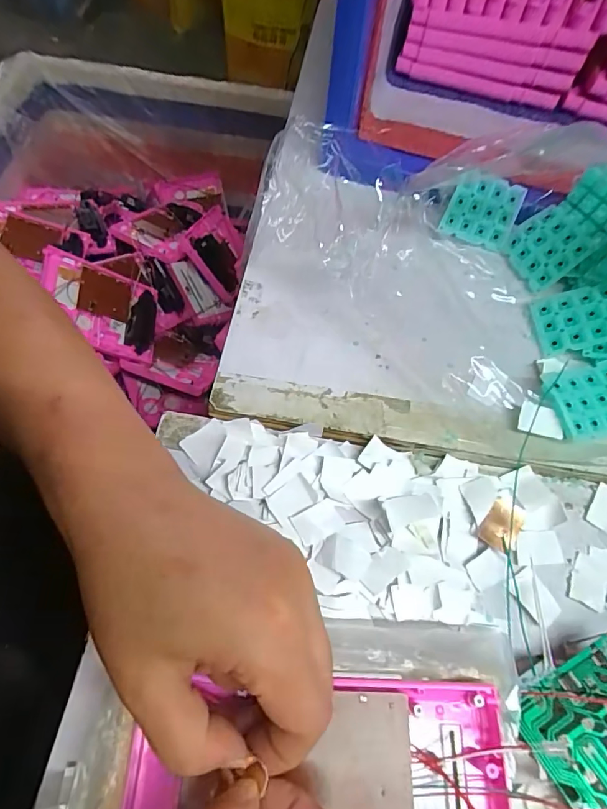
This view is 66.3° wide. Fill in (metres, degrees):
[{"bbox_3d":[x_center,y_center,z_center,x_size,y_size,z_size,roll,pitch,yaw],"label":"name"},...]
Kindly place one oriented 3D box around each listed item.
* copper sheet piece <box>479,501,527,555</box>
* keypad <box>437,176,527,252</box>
[{"bbox_3d":[0.123,0.075,0.282,0.022,0.008,0.030,30,66,12],"label":"copper sheet piece"},{"bbox_3d":[0.145,-0.156,0.375,0.059,0.049,0.005,14,26,-13],"label":"keypad"}]

